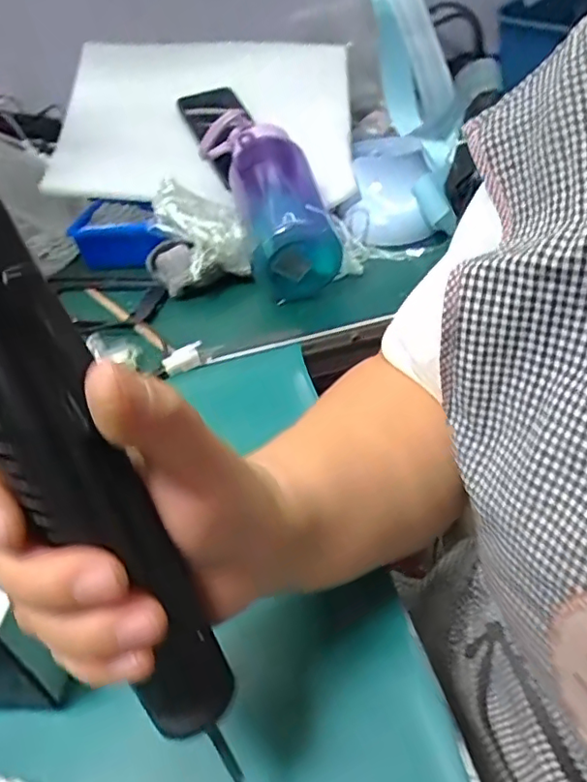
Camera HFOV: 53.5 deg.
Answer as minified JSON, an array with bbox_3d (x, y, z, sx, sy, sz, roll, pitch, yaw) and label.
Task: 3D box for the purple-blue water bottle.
[{"bbox_3d":[-0.026,-0.191,0.574,0.082,0.083,0.195,-18,63,-11],"label":"purple-blue water bottle"}]

